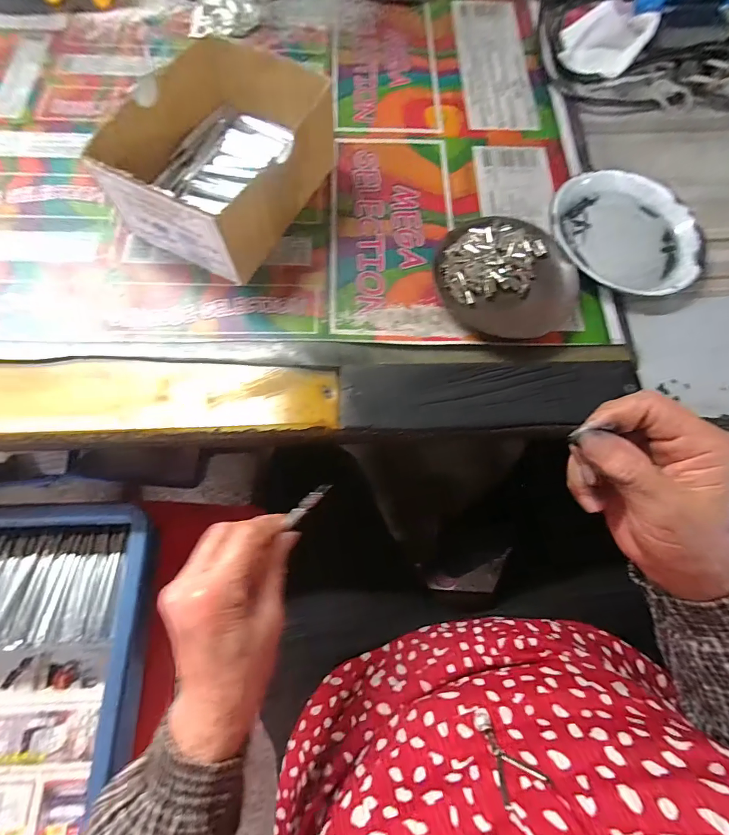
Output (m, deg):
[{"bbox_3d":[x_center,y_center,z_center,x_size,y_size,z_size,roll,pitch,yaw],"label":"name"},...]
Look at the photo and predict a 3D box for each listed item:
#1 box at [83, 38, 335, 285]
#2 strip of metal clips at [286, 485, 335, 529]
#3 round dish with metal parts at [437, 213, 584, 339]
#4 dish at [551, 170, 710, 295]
[{"bbox_3d":[-0.111,-0.207,0.315,0.124,0.069,0.158,25,72,6],"label":"box"},{"bbox_3d":[-0.037,0.057,0.259,0.039,0.004,0.009,-45,78,10],"label":"strip of metal clips"},{"bbox_3d":[0.117,-0.117,0.323,0.114,0.018,0.107,1,71,-2],"label":"round dish with metal parts"},{"bbox_3d":[0.232,-0.164,0.348,0.132,0.014,0.133,-41,78,-14],"label":"dish"}]

